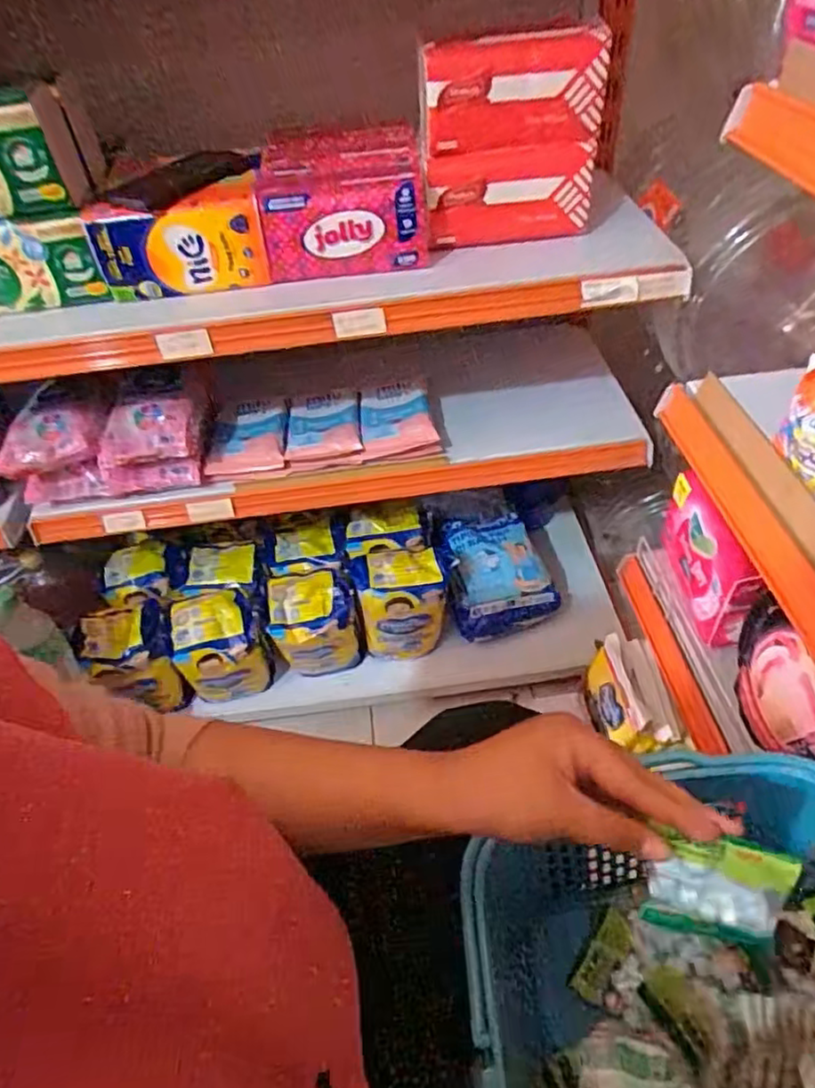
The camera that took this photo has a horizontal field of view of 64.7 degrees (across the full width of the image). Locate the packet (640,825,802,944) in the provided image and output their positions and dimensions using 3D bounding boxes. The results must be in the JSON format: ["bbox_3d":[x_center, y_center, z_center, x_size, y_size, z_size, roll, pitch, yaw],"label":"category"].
[{"bbox_3d":[0.169,0.190,0.351,0.064,0.088,0.022,8,49,14],"label":"packet"}]

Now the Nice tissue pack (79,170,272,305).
[{"bbox_3d":[-0.262,-0.356,0.760,0.192,0.104,0.069,-4,47,3],"label":"Nice tissue pack"}]

